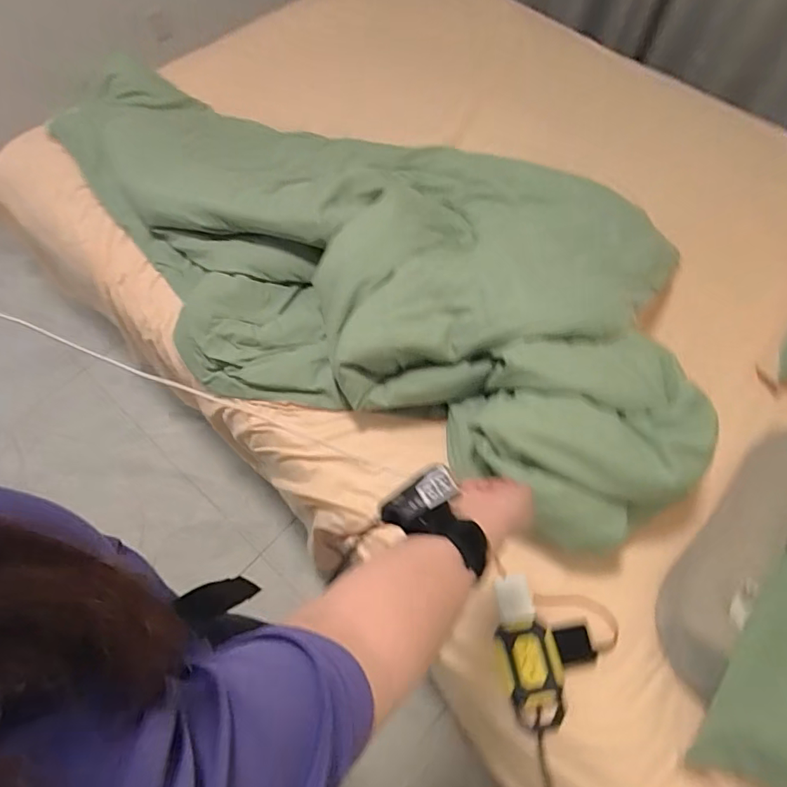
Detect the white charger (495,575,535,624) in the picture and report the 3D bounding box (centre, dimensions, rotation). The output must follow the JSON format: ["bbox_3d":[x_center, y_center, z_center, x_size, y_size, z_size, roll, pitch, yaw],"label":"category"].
[{"bbox_3d":[0.181,0.309,0.751,0.051,0.017,0.060,-19,67,17],"label":"white charger"}]

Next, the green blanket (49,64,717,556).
[{"bbox_3d":[-0.101,-0.319,1.023,1.455,0.203,0.710,31,68,21],"label":"green blanket"}]

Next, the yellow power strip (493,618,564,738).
[{"bbox_3d":[0.198,0.406,0.722,0.082,0.046,0.146,-8,63,-3],"label":"yellow power strip"}]

